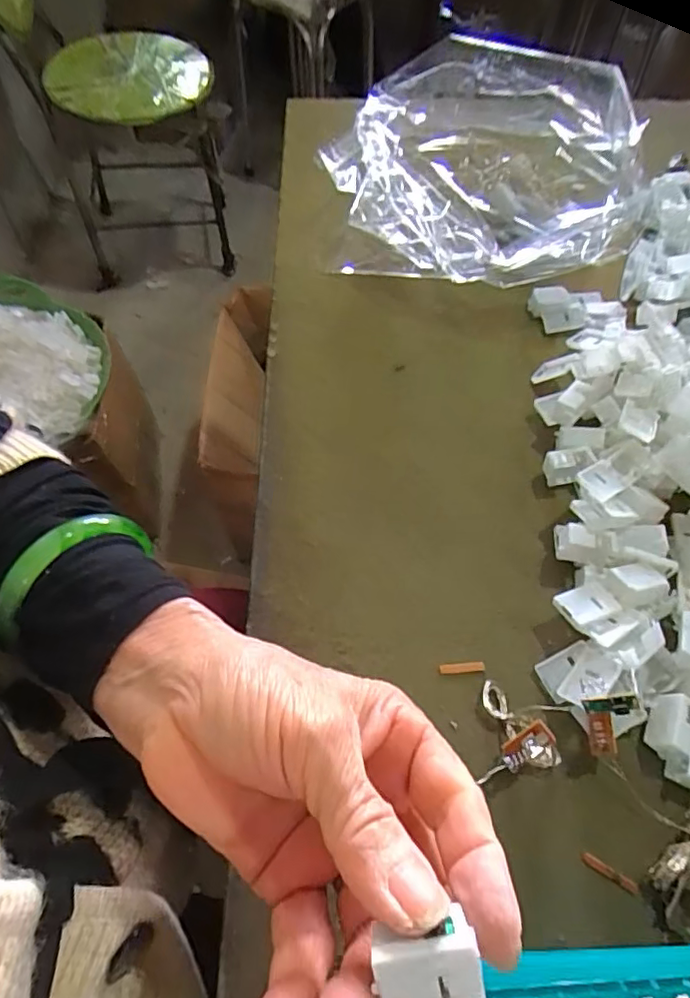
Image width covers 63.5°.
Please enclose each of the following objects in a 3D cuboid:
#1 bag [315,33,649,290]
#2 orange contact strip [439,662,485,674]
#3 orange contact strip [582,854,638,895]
[{"bbox_3d":[0.102,-0.257,0.420,0.217,0.097,0.202,11,60,6],"label":"bag"},{"bbox_3d":[0.057,0.082,0.271,0.022,0.004,0.004,-4,59,-2],"label":"orange contact strip"},{"bbox_3d":[0.109,0.153,0.228,0.023,0.004,0.004,28,63,15],"label":"orange contact strip"}]

